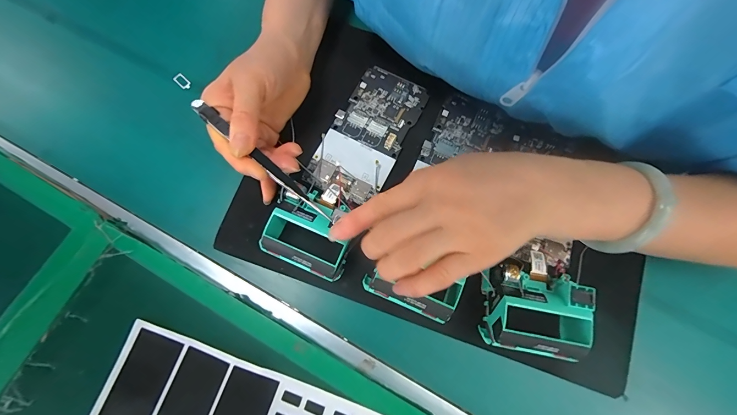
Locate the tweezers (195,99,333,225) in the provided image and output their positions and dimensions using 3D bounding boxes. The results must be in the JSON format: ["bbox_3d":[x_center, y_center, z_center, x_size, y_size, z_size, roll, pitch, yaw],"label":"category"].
[{"bbox_3d":[-0.076,-0.033,0.230,0.127,0.004,0.008,41,78,-3],"label":"tweezers"}]

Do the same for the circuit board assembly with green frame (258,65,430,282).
[{"bbox_3d":[-0.016,-0.040,0.275,0.068,0.024,0.196,27,68,6],"label":"circuit board assembly with green frame"}]

